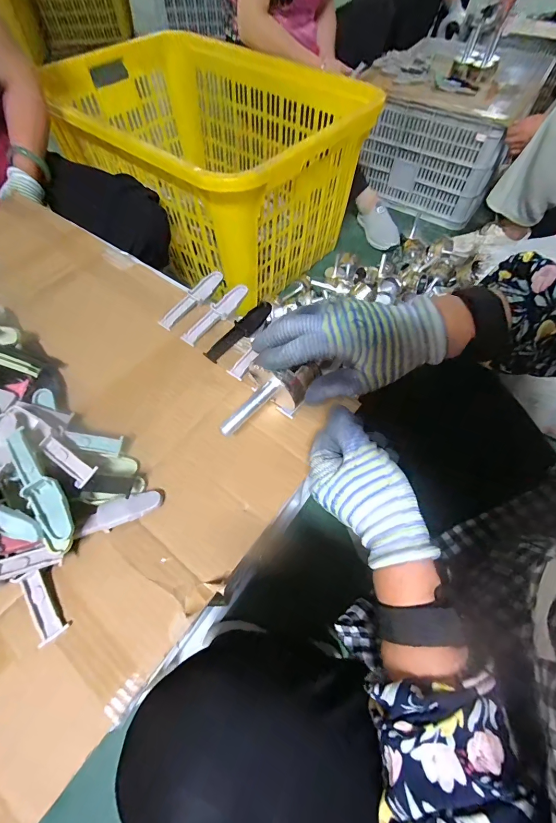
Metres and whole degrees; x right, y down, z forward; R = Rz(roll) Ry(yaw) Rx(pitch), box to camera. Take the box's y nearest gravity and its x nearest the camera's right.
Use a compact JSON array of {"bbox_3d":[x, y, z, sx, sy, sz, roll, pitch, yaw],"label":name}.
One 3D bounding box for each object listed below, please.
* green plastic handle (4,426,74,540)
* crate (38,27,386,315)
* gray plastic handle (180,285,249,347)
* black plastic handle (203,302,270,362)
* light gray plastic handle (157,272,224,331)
[{"bbox_3d":[-0.196,0.058,0.275,0.023,0.010,0.102,-34,78,-18],"label":"green plastic handle"},{"bbox_3d":[-0.221,-0.729,0.995,0.856,0.361,0.597,36,66,19],"label":"crate"},{"bbox_3d":[-0.075,-0.120,0.411,0.021,0.018,0.103,36,66,19],"label":"gray plastic handle"},{"bbox_3d":[-0.045,-0.097,0.402,0.023,0.012,0.103,38,67,19],"label":"black plastic handle"},{"bbox_3d":[-0.105,-0.141,0.420,0.020,0.014,0.105,31,65,17],"label":"light gray plastic handle"}]

